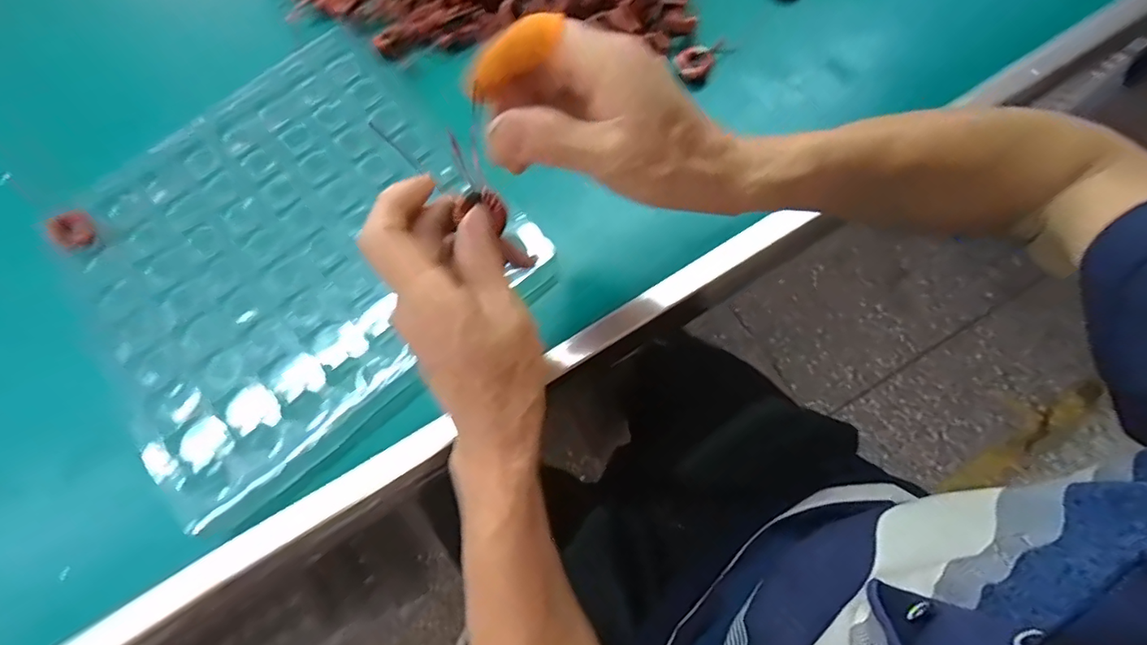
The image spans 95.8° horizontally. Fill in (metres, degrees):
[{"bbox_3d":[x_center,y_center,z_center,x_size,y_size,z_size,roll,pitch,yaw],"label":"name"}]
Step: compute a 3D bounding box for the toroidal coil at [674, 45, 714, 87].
[{"bbox_3d":[0.095,-0.204,0.411,0.028,0.015,0.024,15,74,5],"label":"toroidal coil"}]

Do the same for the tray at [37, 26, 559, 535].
[{"bbox_3d":[-0.207,-0.056,0.376,0.285,0.025,0.292,-38,76,-10],"label":"tray"}]

